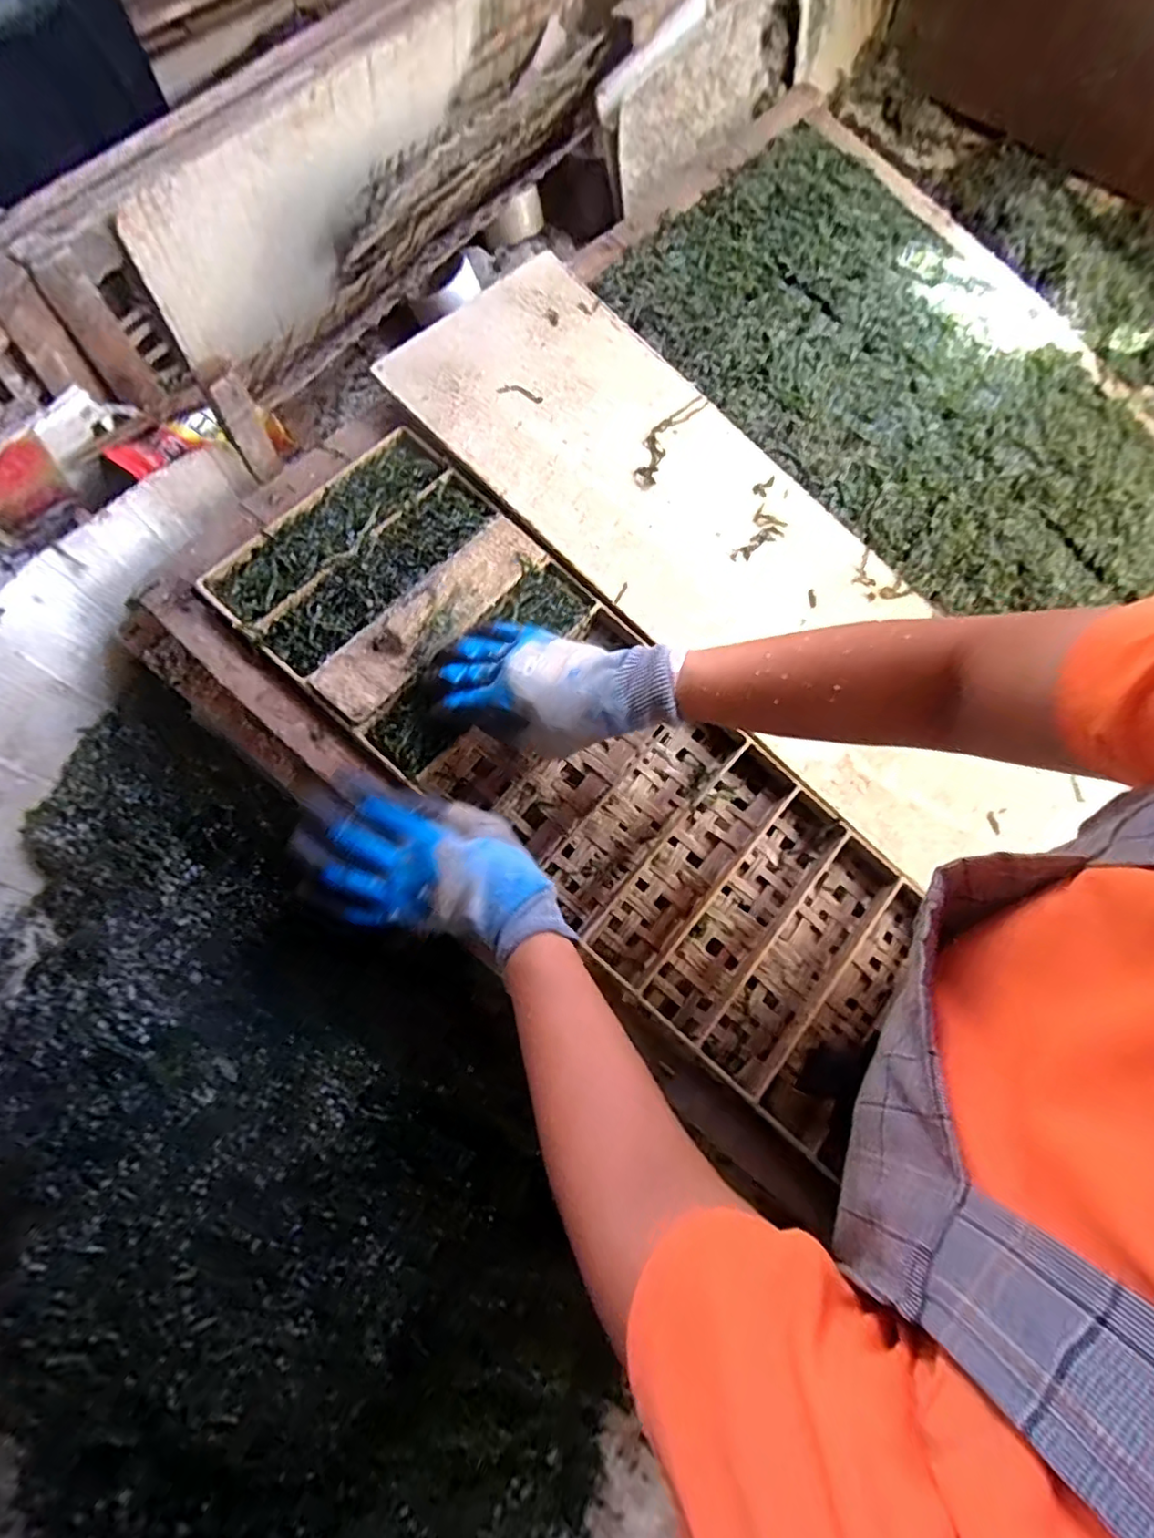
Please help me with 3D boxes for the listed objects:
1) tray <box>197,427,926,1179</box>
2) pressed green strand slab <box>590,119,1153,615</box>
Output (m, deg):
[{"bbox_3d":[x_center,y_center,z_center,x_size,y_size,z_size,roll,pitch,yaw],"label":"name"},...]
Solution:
[{"bbox_3d":[0.007,-0.011,0.505,0.657,0.052,0.228,43,75,-1],"label":"tray"},{"bbox_3d":[0.413,-0.418,0.675,0.694,0.021,0.453,43,75,-1],"label":"pressed green strand slab"}]

